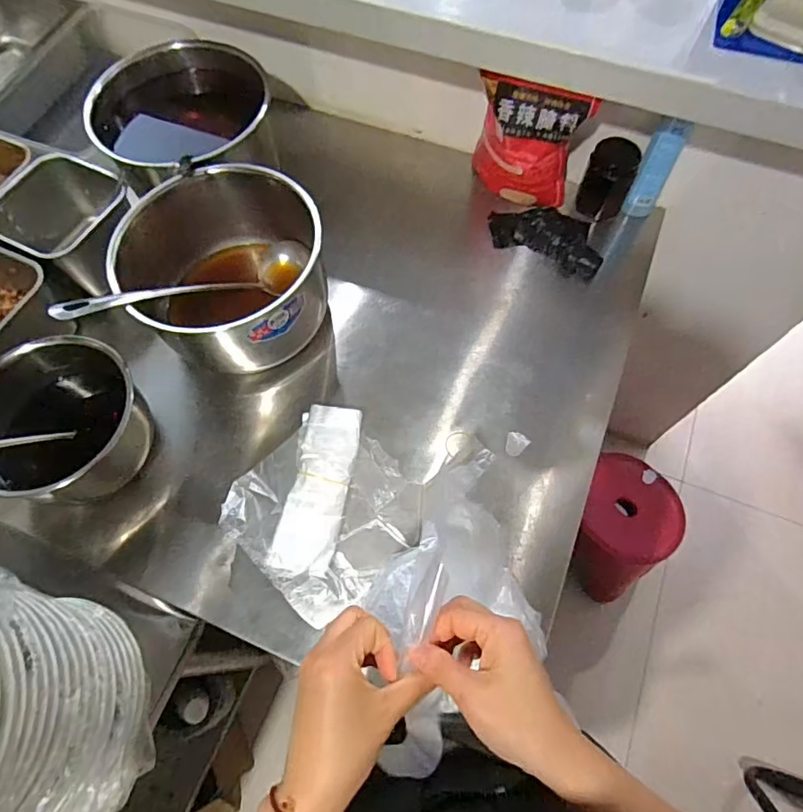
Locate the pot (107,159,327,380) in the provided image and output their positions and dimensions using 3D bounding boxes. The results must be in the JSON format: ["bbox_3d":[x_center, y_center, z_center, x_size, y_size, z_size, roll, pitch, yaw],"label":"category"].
[{"bbox_3d":[-0.224,-0.169,0.694,0.246,0.173,0.214,-2,65,0],"label":"pot"}]

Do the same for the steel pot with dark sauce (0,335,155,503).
[{"bbox_3d":[-0.396,0.026,0.621,0.174,0.121,0.187,0,65,0],"label":"steel pot with dark sauce"}]

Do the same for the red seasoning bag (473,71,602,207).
[{"bbox_3d":[0.180,-0.379,0.749,0.151,0.177,0.083,13,66,7],"label":"red seasoning bag"}]

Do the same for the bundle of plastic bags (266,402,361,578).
[{"bbox_3d":[-0.098,0.098,0.629,0.073,0.026,0.199,6,66,4],"label":"bundle of plastic bags"}]

